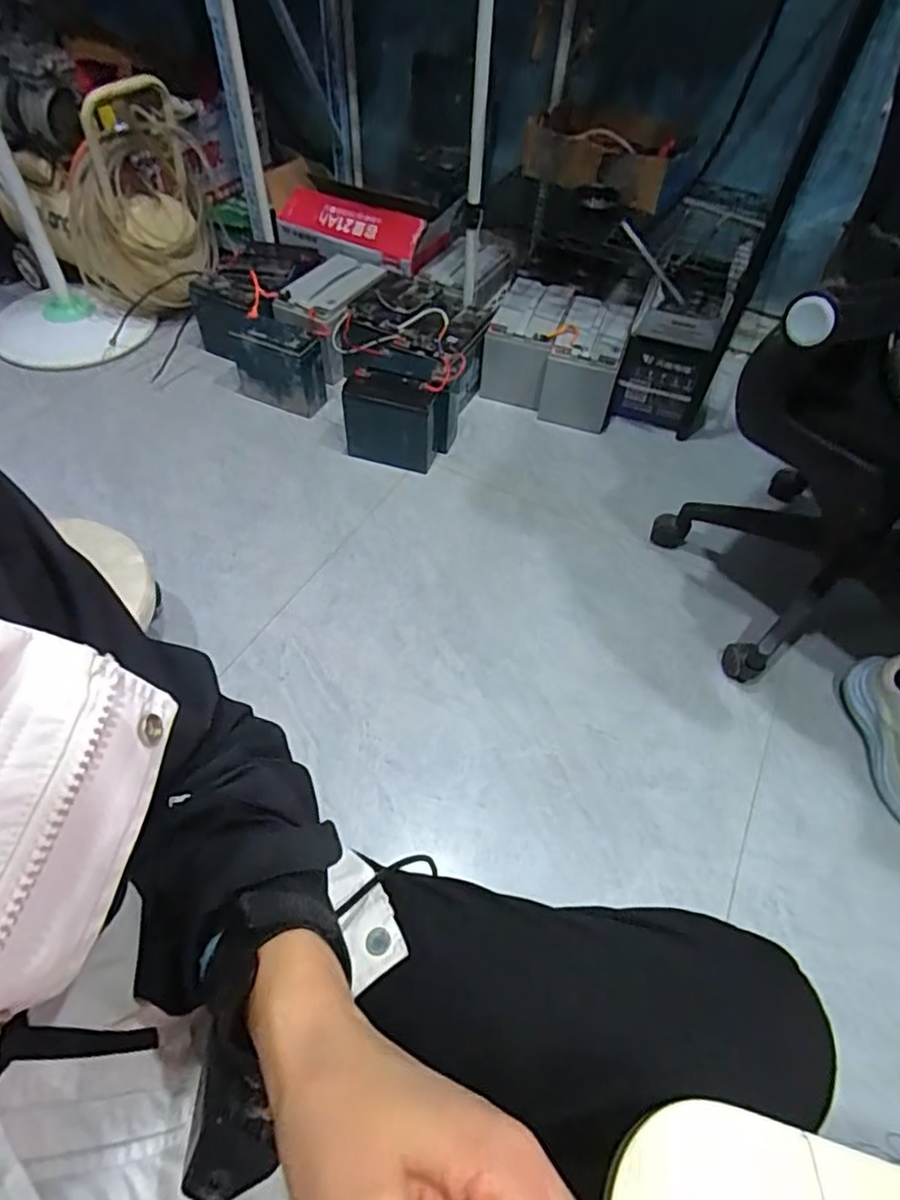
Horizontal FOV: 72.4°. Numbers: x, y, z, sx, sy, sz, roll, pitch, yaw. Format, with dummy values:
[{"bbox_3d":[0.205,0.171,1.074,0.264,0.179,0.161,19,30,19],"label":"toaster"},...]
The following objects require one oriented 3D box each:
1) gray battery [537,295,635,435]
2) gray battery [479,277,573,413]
[{"bbox_3d":[0.310,-0.547,1.405,0.160,0.180,0.276,14,53,7],"label":"gray battery"},{"bbox_3d":[0.182,-0.615,1.462,0.148,0.175,0.286,16,53,9],"label":"gray battery"}]

